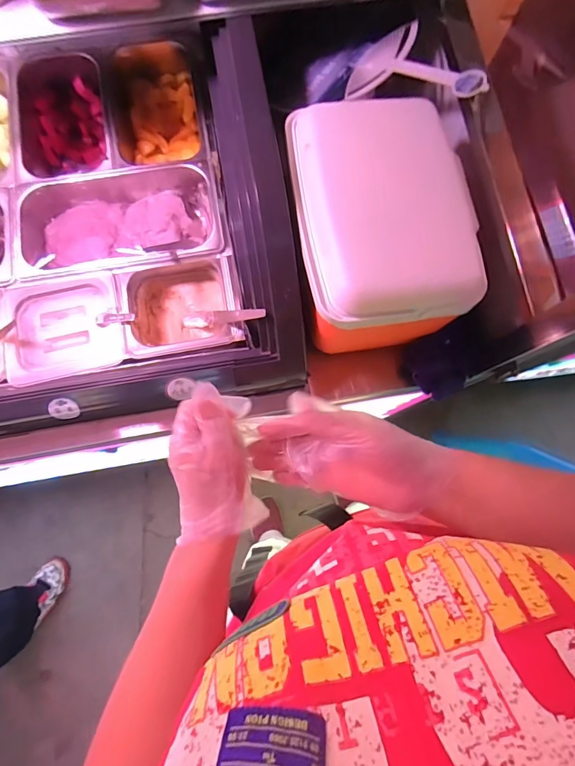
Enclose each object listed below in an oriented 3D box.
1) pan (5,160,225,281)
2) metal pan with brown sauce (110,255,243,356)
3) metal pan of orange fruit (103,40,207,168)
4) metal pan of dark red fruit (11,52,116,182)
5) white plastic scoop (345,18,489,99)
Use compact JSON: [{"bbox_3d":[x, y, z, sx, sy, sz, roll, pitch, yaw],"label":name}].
[{"bbox_3d":[-0.276,-0.262,0.704,0.324,0.084,0.180,-10,79,-3],"label":"pan"},{"bbox_3d":[-0.168,-0.114,0.681,0.183,0.080,0.146,-10,79,-4],"label":"metal pan with brown sauce"},{"bbox_3d":[-0.237,-0.481,0.754,0.165,0.081,0.255,-14,79,-4],"label":"metal pan of orange fruit"},{"bbox_3d":[-0.394,-0.457,0.752,0.155,0.083,0.259,-12,79,-4],"label":"metal pan of dark red fruit"},{"bbox_3d":[0.188,-0.442,0.588,0.131,0.033,0.203,-44,60,-9],"label":"white plastic scoop"}]

